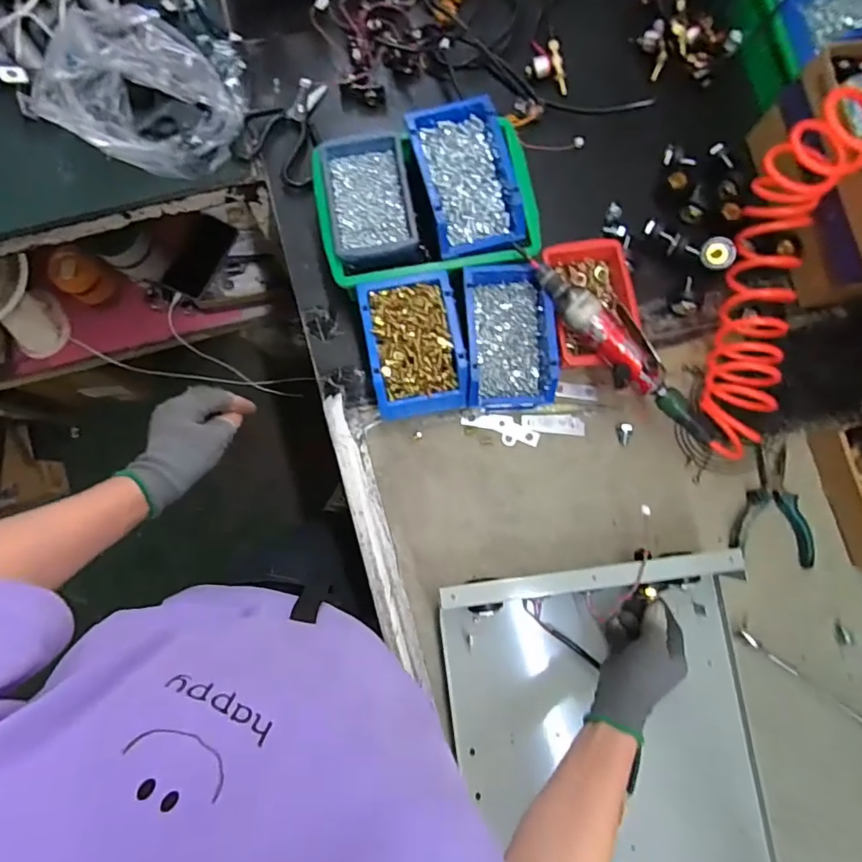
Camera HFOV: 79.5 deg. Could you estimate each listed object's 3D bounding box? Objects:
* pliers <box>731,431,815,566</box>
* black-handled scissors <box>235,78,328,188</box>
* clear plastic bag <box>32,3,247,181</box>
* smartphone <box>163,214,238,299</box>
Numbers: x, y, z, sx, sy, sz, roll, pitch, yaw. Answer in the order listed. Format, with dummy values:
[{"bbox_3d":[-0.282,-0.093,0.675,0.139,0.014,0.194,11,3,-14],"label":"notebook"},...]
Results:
[{"bbox_3d":[0.422,0.078,0.620,0.092,0.023,0.147,15,82,0],"label":"pliers"},{"bbox_3d":[-0.193,-0.393,0.668,0.099,0.021,0.143,9,82,0],"label":"black-handled scissors"},{"bbox_3d":[-0.351,-0.419,0.634,0.231,0.092,0.190,-3,82,-2],"label":"clear plastic bag"},{"bbox_3d":[-0.435,-0.328,0.977,0.069,0.012,0.153,32,99,-16],"label":"smartphone"}]

